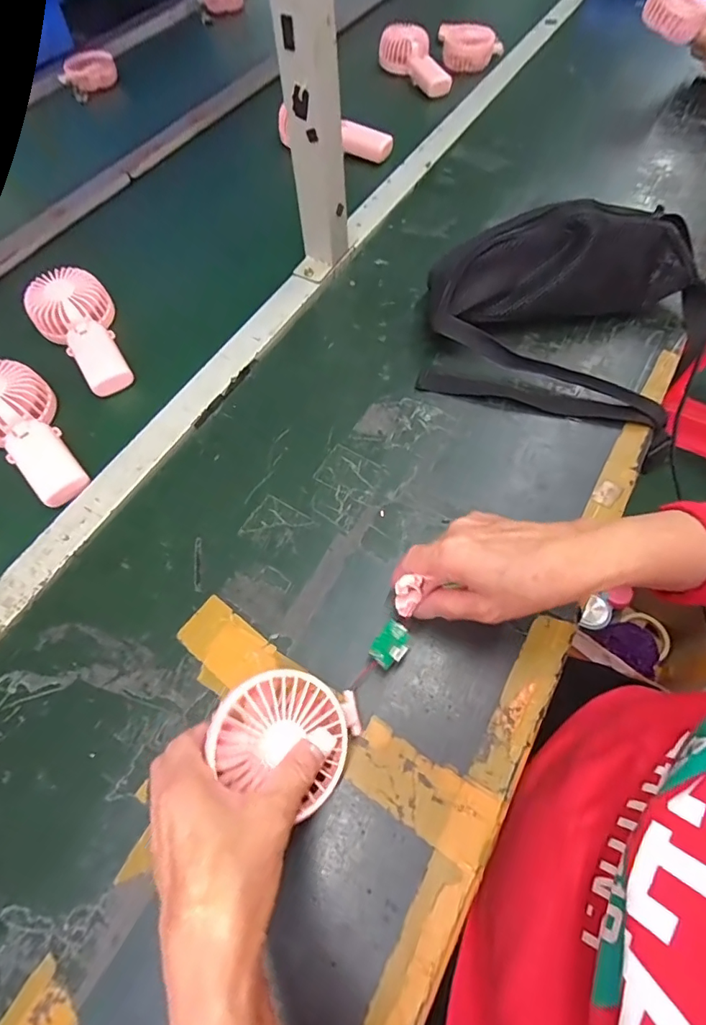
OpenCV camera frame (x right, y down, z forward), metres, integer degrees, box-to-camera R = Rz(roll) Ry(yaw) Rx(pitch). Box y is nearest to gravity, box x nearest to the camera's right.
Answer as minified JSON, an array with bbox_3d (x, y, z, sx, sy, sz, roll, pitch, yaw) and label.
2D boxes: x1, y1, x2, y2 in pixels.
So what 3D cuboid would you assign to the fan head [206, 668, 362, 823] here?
[{"bbox_3d":[-0.038,0.139,0.298,0.094,0.030,0.070,28,60,-17],"label":"fan head"}]

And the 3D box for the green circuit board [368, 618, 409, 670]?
[{"bbox_3d":[0.028,0.095,0.339,0.023,0.006,0.031,34,89,29],"label":"green circuit board"}]

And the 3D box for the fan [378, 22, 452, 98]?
[{"bbox_3d":[0.105,-0.758,0.783,0.060,0.053,0.136,-26,63,-10],"label":"fan"}]

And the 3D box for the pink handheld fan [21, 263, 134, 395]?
[{"bbox_3d":[-0.294,-0.203,0.519,0.086,0.047,0.165,-35,65,-15],"label":"pink handheld fan"}]

